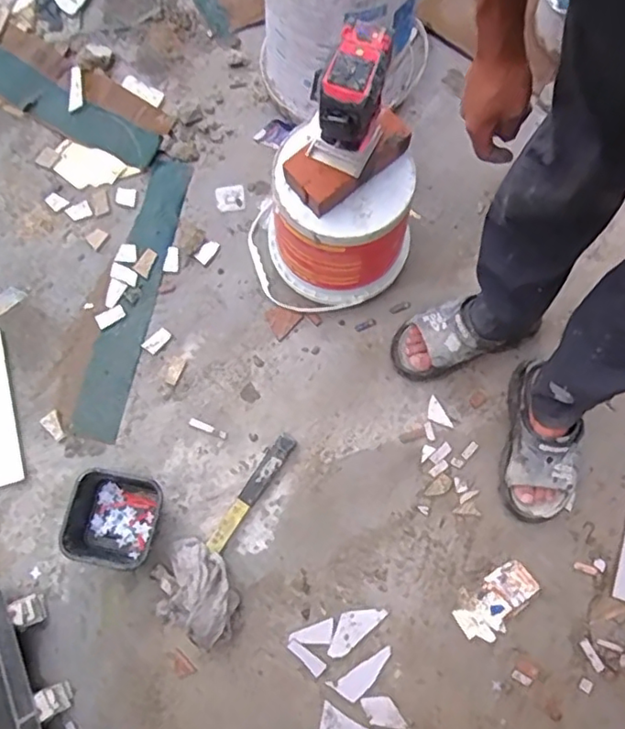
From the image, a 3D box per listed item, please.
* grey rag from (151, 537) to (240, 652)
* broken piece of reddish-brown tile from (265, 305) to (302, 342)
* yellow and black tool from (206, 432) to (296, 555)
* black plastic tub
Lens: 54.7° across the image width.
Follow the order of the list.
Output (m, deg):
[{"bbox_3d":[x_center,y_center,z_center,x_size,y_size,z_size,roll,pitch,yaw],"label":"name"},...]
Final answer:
[{"bbox_3d":[-0.210,0.407,1.082,0.166,0.083,0.151,25,77,8],"label":"grey rag"},{"bbox_3d":[-0.065,-0.096,1.252,0.064,0.021,0.068,43,80,11],"label":"broken piece of reddish-brown tile"},{"bbox_3d":[-0.116,0.245,1.158,0.035,0.029,0.251,33,78,9],"label":"yellow and black tool"},{"bbox_3d":[-0.365,0.284,1.112,0.152,0.072,0.165,12,76,5],"label":"black plastic tub"}]

